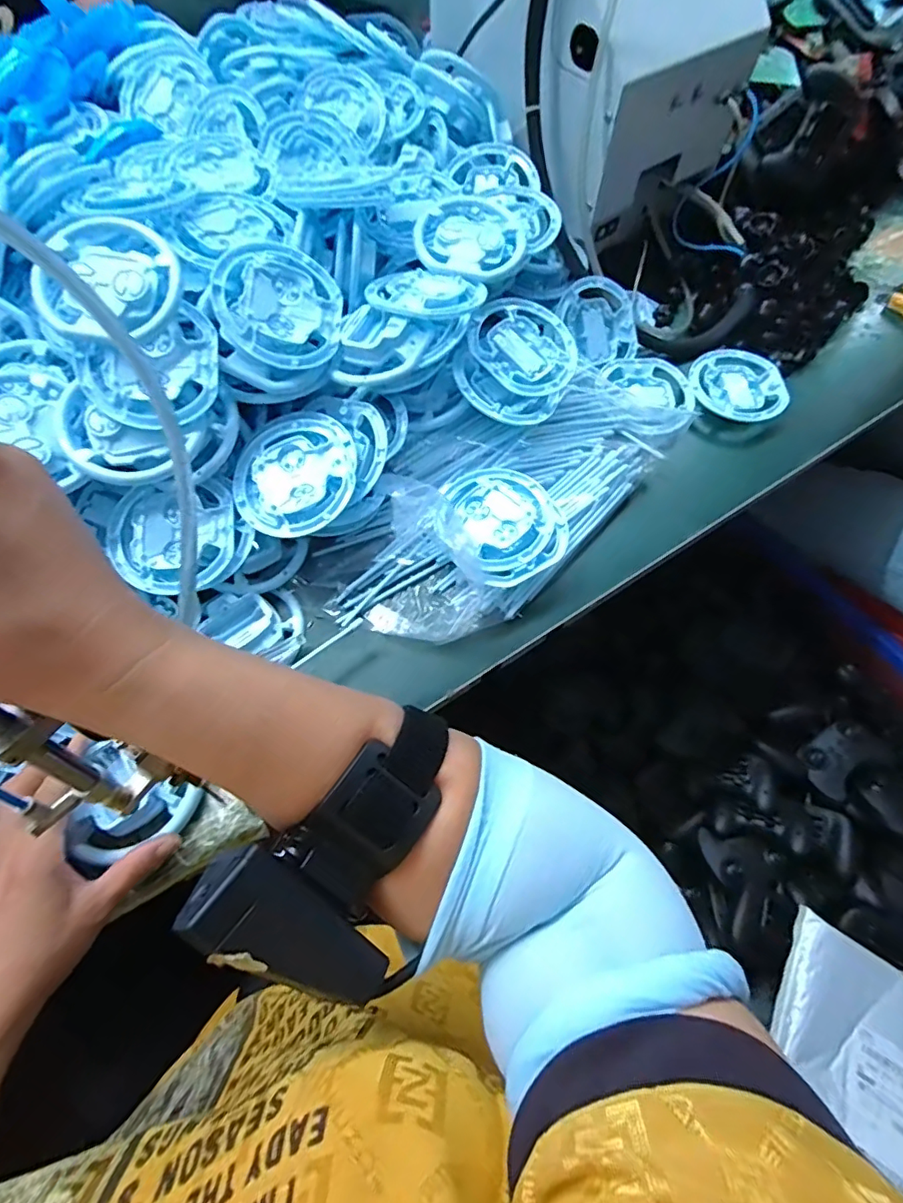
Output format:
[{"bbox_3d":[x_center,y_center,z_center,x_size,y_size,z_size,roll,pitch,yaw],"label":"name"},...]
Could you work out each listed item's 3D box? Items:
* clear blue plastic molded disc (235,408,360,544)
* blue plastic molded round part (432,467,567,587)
[{"bbox_3d":[-0.131,-0.108,0.451,0.101,0.026,0.110,0,65,0],"label":"clear blue plastic molded disc"},{"bbox_3d":[0.044,-0.073,0.485,0.099,0.020,0.116,-27,68,-12],"label":"blue plastic molded round part"}]

